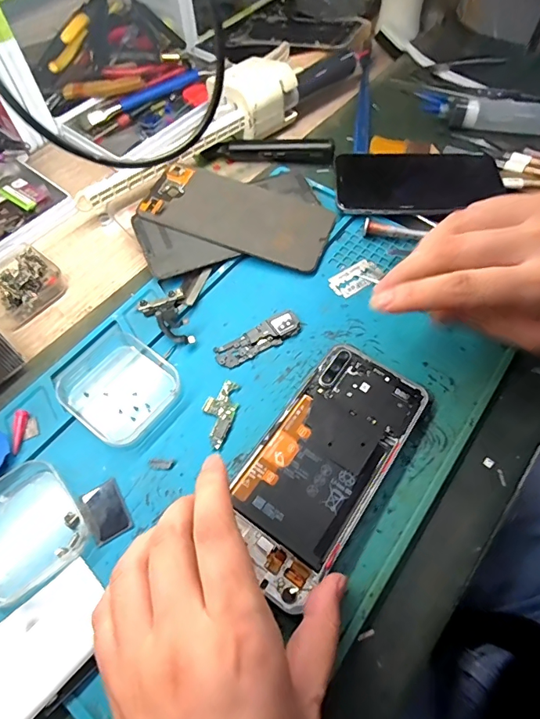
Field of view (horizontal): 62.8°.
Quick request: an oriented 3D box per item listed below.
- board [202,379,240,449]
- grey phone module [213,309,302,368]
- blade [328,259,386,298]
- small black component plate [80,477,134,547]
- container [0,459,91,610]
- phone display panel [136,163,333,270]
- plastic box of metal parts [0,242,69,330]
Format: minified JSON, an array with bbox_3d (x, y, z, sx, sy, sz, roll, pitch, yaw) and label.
[{"bbox_3d":[-0.033,0.034,0.285,0.021,0.004,0.045,17,62,9],"label":"board"},{"bbox_3d":[-0.008,-0.015,0.312,0.064,0.004,0.020,-28,64,-15],"label":"grey phone module"},{"bbox_3d":[0.065,-0.064,0.340,0.041,0.004,0.024,-29,65,-15],"label":"blade"},{"bbox_3d":[-0.094,0.087,0.255,0.021,0.004,0.032,-27,64,-14],"label":"small black component plate"},{"bbox_3d":[-0.141,0.095,0.247,0.062,0.011,0.065,-37,67,-19],"label":"container"},{"bbox_3d":[-0.026,-0.119,0.361,0.148,0.004,0.068,21,64,6],"label":"phone display panel"},{"bbox_3d":[-0.197,-0.061,0.338,0.065,0.021,0.059,34,66,18],"label":"plastic box of metal parts"}]

